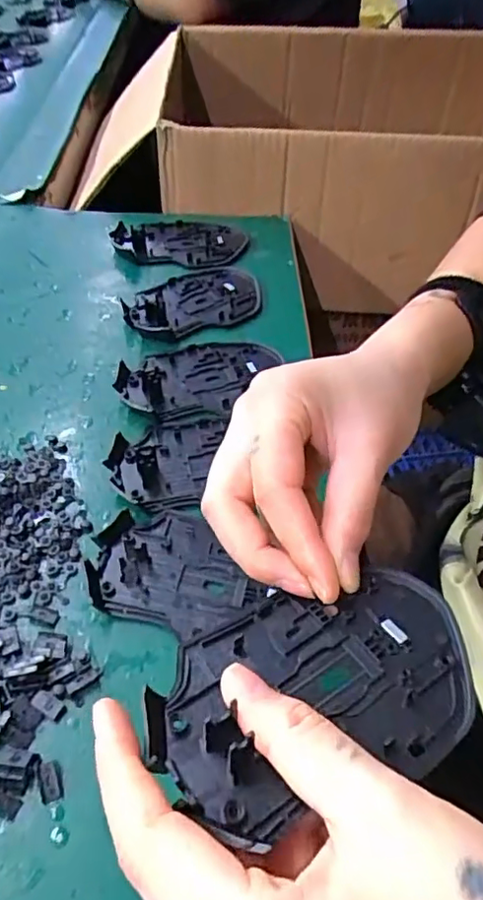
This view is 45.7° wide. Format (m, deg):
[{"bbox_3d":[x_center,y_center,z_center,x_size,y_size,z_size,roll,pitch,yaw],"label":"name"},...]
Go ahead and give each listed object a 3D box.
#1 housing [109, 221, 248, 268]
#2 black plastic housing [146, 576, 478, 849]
[{"bbox_3d":[-0.054,-0.188,0.512,0.114,0.013,0.070,-1,49,-2],"label":"housing"},{"bbox_3d":[0.026,0.078,0.193,0.113,0.014,0.068,-16,51,-15],"label":"black plastic housing"}]

